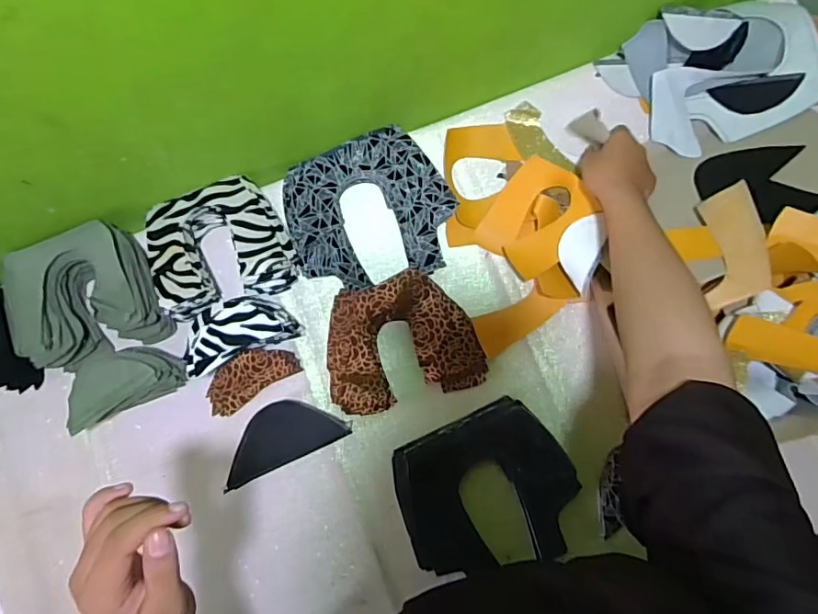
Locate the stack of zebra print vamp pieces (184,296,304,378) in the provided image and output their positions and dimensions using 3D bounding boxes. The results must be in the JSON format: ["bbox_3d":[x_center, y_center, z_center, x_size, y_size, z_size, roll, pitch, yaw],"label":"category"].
[{"bbox_3d":[-0.196,0.028,0.588,0.126,0.060,0.062,-26,82,-2],"label":"stack of zebra print vamp pieces"}]

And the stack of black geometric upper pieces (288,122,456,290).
[{"bbox_3d":[-0.047,-0.113,0.624,0.191,0.033,0.174,-18,81,0],"label":"stack of black geometric upper pieces"}]

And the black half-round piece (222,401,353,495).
[{"bbox_3d":[-0.148,0.146,0.602,0.143,0.022,0.069,-25,82,-1],"label":"black half-round piece"}]

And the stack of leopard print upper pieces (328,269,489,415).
[{"bbox_3d":[-0.011,0.039,0.595,0.175,0.044,0.139,-15,81,0],"label":"stack of leopard print upper pieces"}]

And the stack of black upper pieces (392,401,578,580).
[{"bbox_3d":[0.085,0.203,0.577,0.186,0.031,0.166,-17,81,0],"label":"stack of black upper pieces"}]

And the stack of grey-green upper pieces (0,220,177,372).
[{"bbox_3d":[-0.378,-0.013,0.609,0.159,0.067,0.141,-22,81,-1],"label":"stack of grey-green upper pieces"}]

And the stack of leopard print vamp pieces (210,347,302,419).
[{"bbox_3d":[-0.189,0.082,0.612,0.112,0.012,0.052,-33,82,-3],"label":"stack of leopard print vamp pieces"}]

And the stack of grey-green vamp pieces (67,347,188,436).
[{"bbox_3d":[-0.326,0.087,0.592,0.130,0.067,0.059,-29,82,-2],"label":"stack of grey-green vamp pieces"}]

